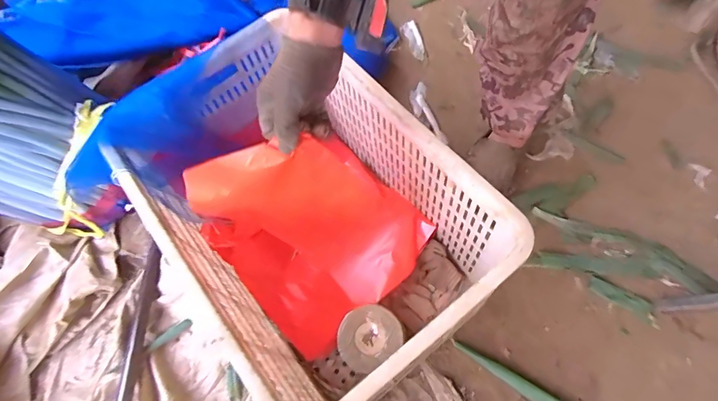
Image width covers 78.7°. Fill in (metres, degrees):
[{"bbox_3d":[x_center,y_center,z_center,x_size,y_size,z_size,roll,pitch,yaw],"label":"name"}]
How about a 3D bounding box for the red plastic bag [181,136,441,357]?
[{"bbox_3d":[-0.061,0.029,0.646,0.284,0.376,0.239,-37,68,-14],"label":"red plastic bag"}]

